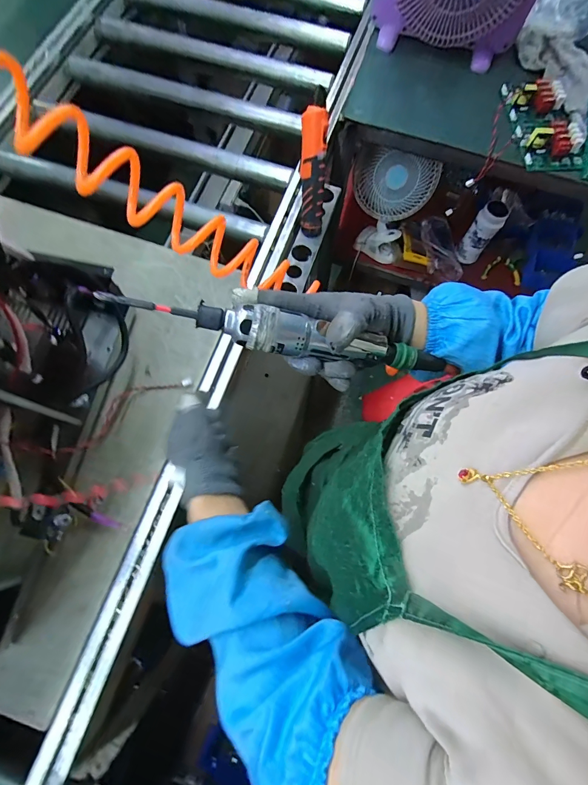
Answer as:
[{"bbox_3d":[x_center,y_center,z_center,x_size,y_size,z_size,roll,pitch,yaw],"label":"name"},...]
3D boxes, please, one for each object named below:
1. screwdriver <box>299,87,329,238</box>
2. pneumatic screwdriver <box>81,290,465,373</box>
[{"bbox_3d":[0.034,-0.397,0.617,0.043,0.216,0.037,-1,46,-2],"label":"screwdriver"},{"bbox_3d":[0.007,-0.055,0.318,0.340,0.036,0.036,10,73,-12],"label":"pneumatic screwdriver"}]

